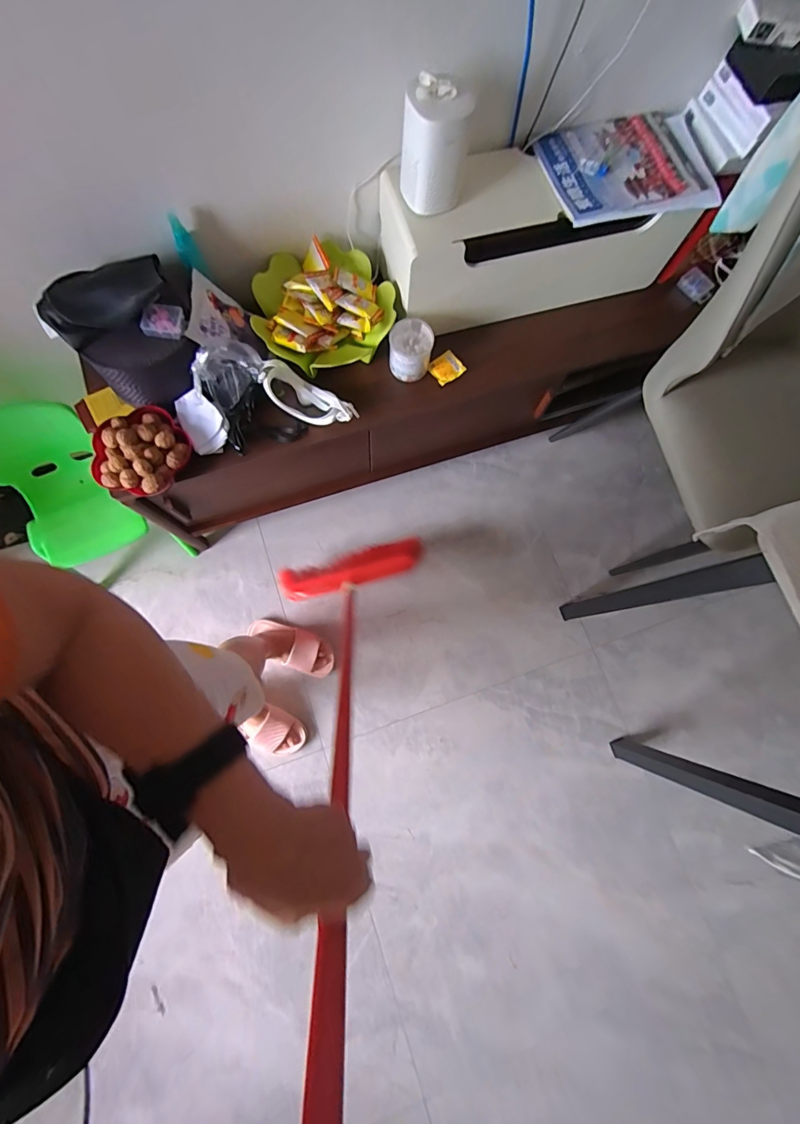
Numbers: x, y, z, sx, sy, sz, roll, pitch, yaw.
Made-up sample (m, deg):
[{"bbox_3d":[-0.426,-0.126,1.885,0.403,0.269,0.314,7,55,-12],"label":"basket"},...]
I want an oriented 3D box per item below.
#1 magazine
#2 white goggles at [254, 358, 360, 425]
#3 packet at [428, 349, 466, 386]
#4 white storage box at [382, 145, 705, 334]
[{"bbox_3d":[0.431,-0.755,0.811,0.319,0.033,0.236,-19,74,-7],"label":"magazine"},{"bbox_3d":[-0.187,-0.331,0.855,0.204,0.058,0.081,31,74,6],"label":"white goggles"},{"bbox_3d":[0.102,-0.424,0.922,0.068,0.014,0.062,-32,78,-12],"label":"packet"},{"bbox_3d":[0.274,-0.692,0.890,0.603,0.212,0.228,-16,75,-8],"label":"white storage box"}]

